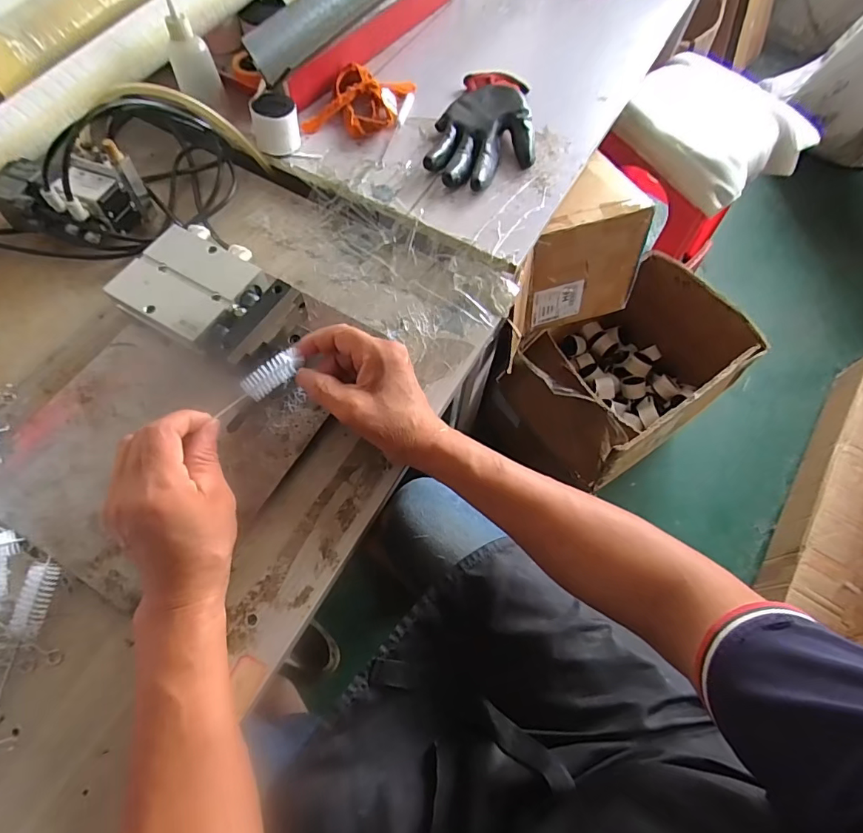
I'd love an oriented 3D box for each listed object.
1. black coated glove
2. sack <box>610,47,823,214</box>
[{"bbox_3d":[0.067,-0.348,0.571,0.120,0.036,0.209,10,66,2],"label":"black coated glove"},{"bbox_3d":[0.595,-0.623,1.014,0.330,0.098,0.342,-35,72,-16],"label":"sack"}]

